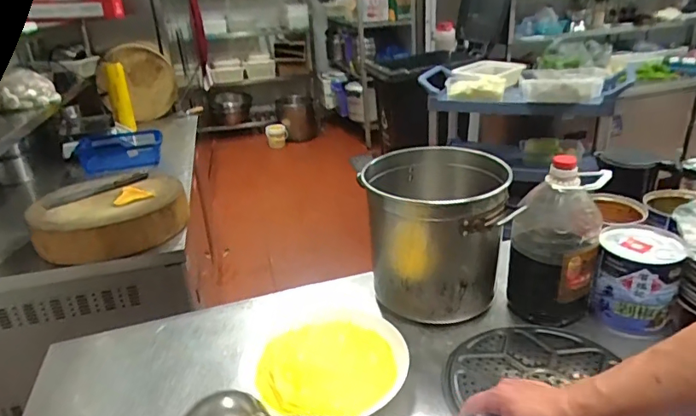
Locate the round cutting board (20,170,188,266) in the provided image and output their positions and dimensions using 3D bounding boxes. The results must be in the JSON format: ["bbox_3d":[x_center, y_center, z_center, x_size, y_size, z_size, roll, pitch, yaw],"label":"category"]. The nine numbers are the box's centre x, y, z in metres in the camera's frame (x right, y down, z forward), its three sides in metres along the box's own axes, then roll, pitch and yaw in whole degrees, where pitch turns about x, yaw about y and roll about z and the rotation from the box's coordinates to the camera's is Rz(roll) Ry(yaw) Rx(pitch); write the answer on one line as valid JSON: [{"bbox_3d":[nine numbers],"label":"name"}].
[{"bbox_3d":[-0.749,0.018,1.546,0.444,0.113,0.426,-17,27,-27],"label":"round cutting board"}]

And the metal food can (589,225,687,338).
[{"bbox_3d":[0.579,0.145,0.981,0.142,0.163,0.170,13,30,35],"label":"metal food can"}]

